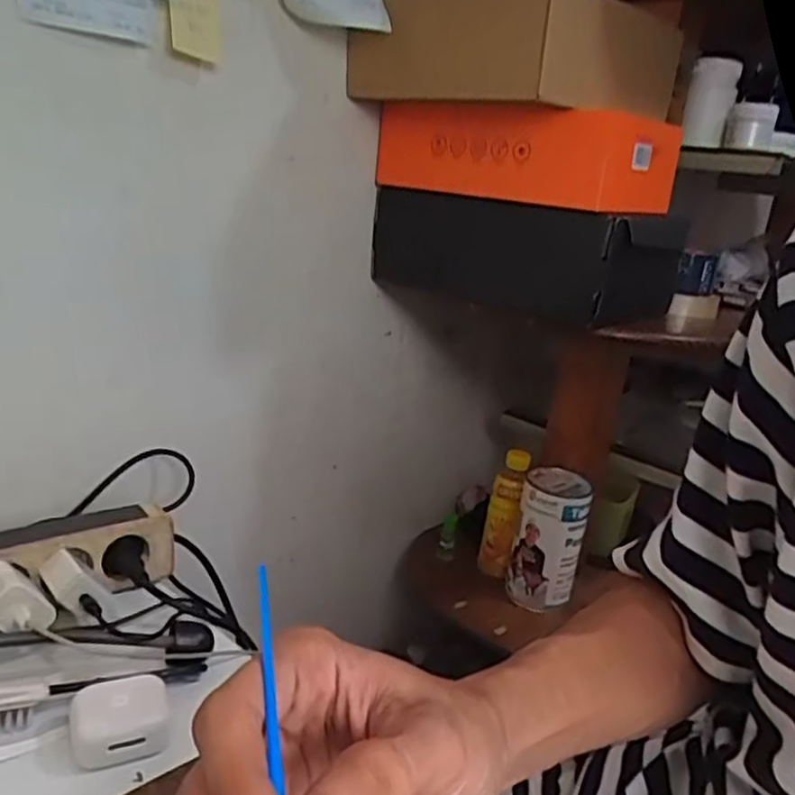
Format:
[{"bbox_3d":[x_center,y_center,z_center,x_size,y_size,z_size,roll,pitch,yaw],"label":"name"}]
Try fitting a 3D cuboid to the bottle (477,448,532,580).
[{"bbox_3d":[0.145,0.159,0.975,0.050,0.174,0.040,12,20,20],"label":"bottle"}]

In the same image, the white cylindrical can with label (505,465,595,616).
[{"bbox_3d":[0.193,0.183,0.933,0.082,0.159,0.077,5,19,-2],"label":"white cylindrical can with label"}]

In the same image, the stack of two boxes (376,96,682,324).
[{"bbox_3d":[0.144,-0.214,0.815,0.313,0.203,0.177,19,20,36],"label":"stack of two boxes"}]

